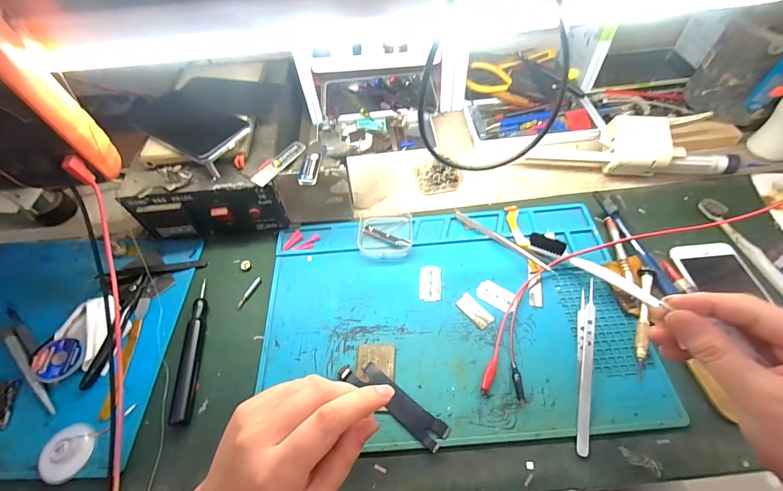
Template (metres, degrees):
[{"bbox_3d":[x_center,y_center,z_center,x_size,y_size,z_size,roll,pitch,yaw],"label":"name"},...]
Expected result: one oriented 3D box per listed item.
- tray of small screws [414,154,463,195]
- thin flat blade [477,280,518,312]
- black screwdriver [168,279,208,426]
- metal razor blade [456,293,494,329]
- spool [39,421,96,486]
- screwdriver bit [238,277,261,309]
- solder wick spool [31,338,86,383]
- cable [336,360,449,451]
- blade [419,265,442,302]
[{"bbox_3d":[0.065,-0.098,0.485,0.058,0.019,0.055,-10,56,-3],"label":"tray of small screws"},{"bbox_3d":[0.112,0.053,0.375,0.043,0.005,0.024,28,66,25],"label":"thin flat blade"},{"bbox_3d":[-0.200,0.102,0.357,0.017,0.016,0.143,-8,56,-2],"label":"black screwdriver"},{"bbox_3d":[0.086,0.067,0.367,0.019,0.004,0.038,-35,61,-19],"label":"metal razor blade"},{"bbox_3d":[-0.283,0.181,0.310,0.039,0.012,0.043,23,60,18],"label":"spool"},{"bbox_3d":[-0.160,0.053,0.398,0.006,0.004,0.040,19,59,16],"label":"screwdriver bit"},{"bbox_3d":[-0.330,0.113,0.351,0.044,0.011,0.041,-2,56,2],"label":"solder wick spool"},{"bbox_3d":[0.001,0.140,0.321,0.109,0.007,0.026,31,63,22],"label":"cable"},{"bbox_3d":[0.043,0.041,0.388,0.024,0.004,0.043,1,56,4],"label":"blade"}]

